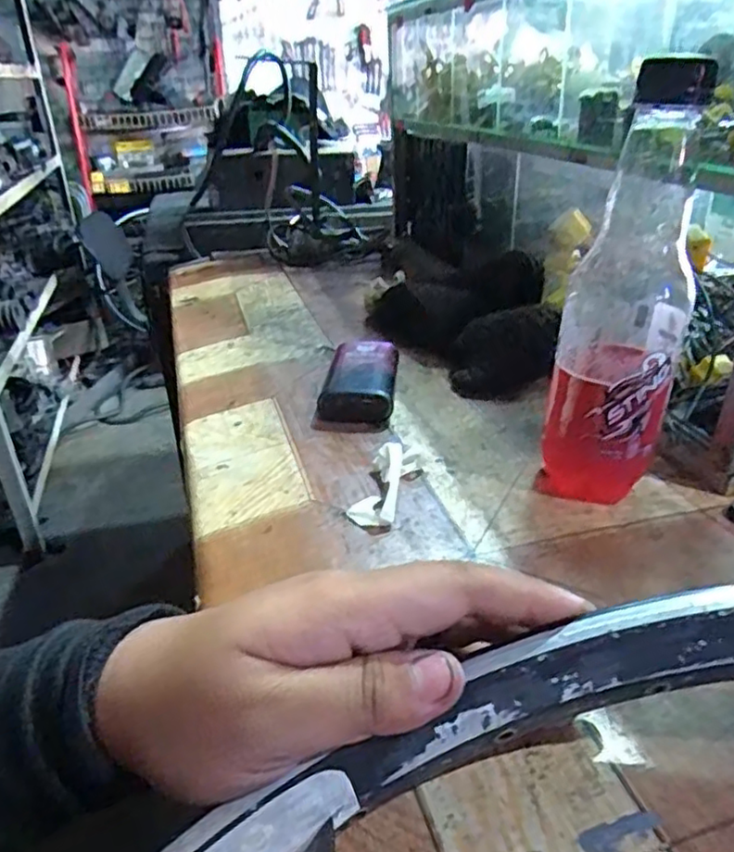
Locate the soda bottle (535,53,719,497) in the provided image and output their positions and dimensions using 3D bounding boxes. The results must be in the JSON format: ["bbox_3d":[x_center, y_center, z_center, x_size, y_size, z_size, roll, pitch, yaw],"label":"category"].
[{"bbox_3d":[0.123,-0.058,0.309,0.058,0.189,0.069,11,31,20],"label":"soda bottle"}]

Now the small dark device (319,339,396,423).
[{"bbox_3d":[-0.003,-0.031,0.437,0.045,0.022,0.085,3,29,7],"label":"small dark device"}]

